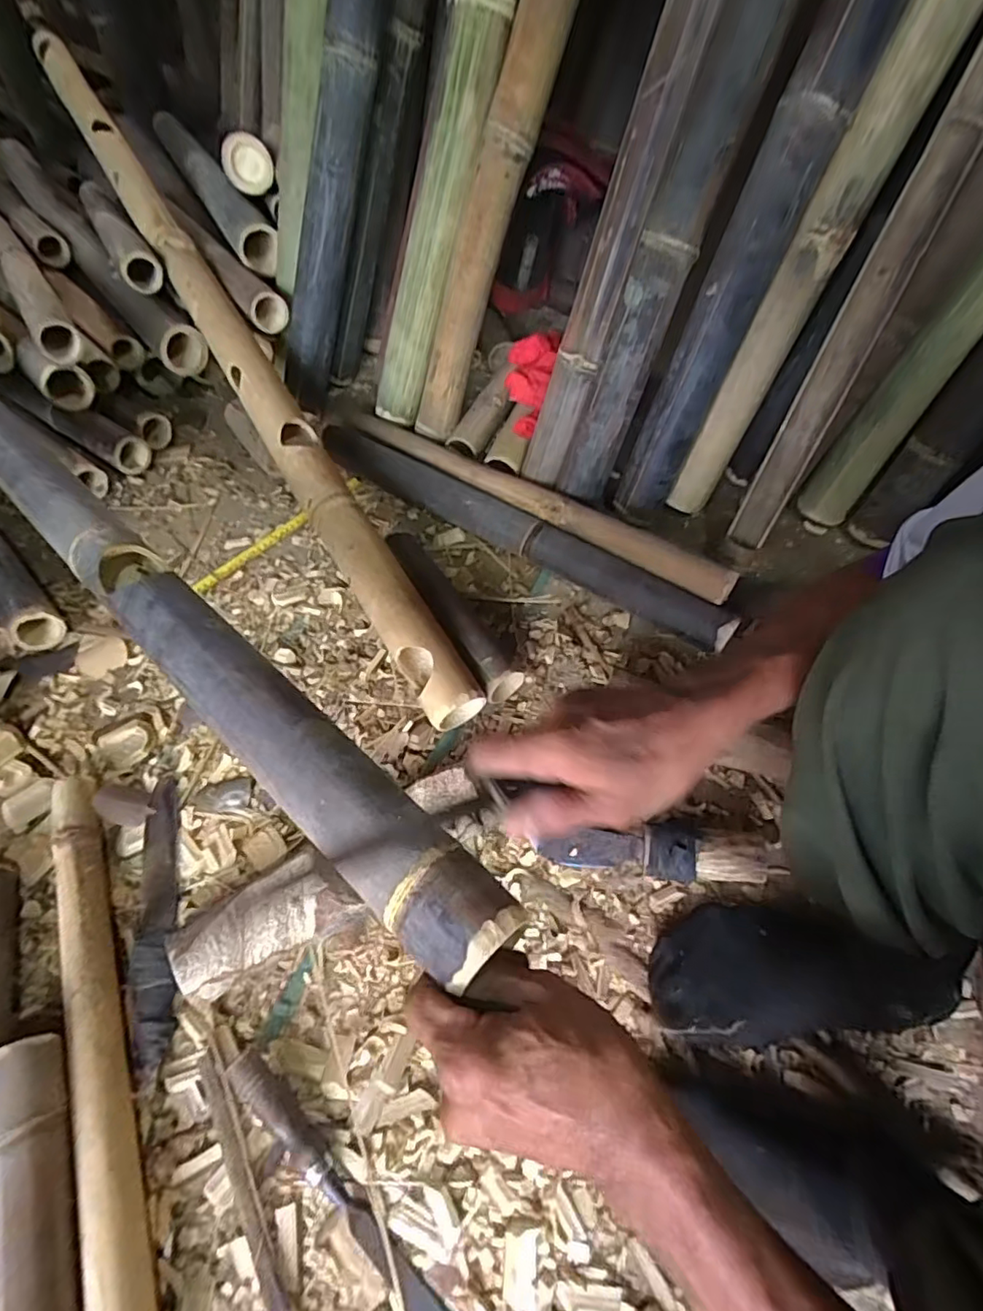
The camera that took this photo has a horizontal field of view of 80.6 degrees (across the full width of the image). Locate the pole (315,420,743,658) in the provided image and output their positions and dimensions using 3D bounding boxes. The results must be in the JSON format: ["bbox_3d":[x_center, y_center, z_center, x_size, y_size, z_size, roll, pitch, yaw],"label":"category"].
[{"bbox_3d":[0.022,-0.177,0.799,0.642,0.058,0.054,31,62,18],"label":"pole"}]

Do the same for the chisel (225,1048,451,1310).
[{"bbox_3d":[-0.117,0.404,0.438,0.243,0.022,0.026,36,63,20],"label":"chisel"}]

